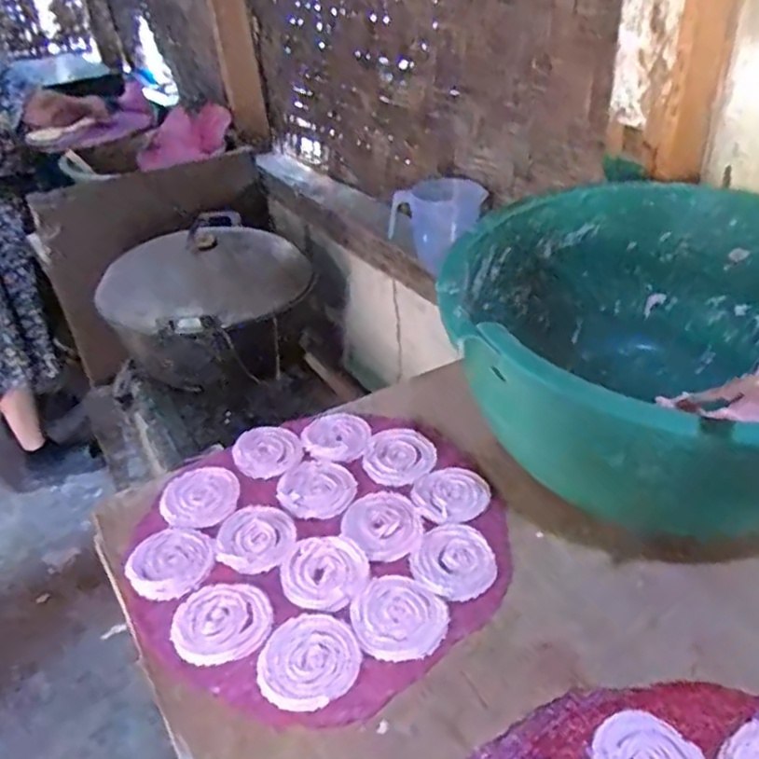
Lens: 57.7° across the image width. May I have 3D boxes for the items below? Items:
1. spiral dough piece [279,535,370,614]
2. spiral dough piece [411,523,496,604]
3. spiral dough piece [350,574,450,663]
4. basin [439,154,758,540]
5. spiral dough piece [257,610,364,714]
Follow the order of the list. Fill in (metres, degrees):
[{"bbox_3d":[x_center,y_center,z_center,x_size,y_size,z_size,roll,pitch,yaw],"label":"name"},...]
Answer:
[{"bbox_3d":[-0.050,0.170,0.616,0.074,0.004,0.079,-26,42,-26],"label":"spiral dough piece"},{"bbox_3d":[0.068,0.163,0.621,0.073,0.007,0.077,-3,37,2],"label":"spiral dough piece"},{"bbox_3d":[0.016,0.200,0.577,0.078,0.008,0.074,-3,37,2],"label":"spiral dough piece"},{"bbox_3d":[0.293,-0.022,0.704,0.400,0.207,0.413,-3,37,2],"label":"basin"},{"bbox_3d":[-0.058,0.222,0.550,0.081,0.005,0.077,-3,37,2],"label":"spiral dough piece"}]

